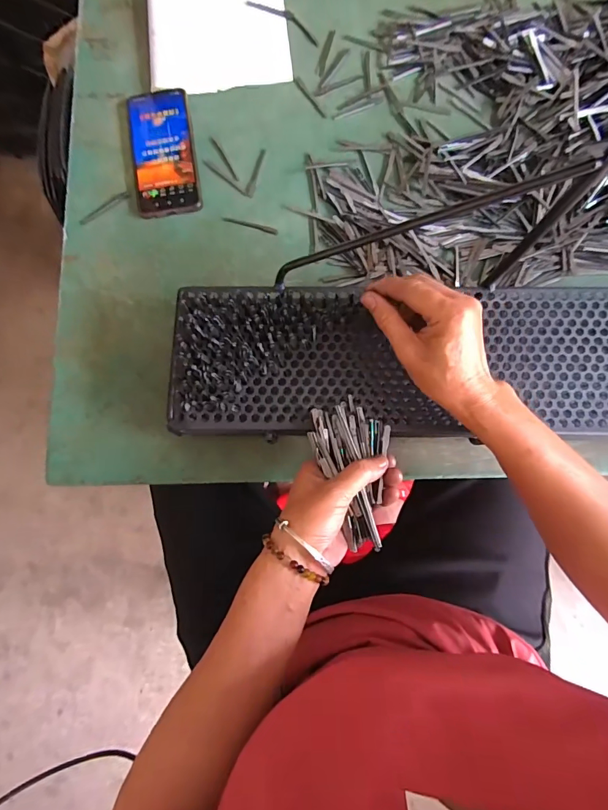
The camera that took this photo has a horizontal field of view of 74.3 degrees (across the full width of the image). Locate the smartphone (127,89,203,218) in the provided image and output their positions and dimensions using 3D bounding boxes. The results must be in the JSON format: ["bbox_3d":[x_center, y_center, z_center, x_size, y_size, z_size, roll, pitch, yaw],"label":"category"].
[{"bbox_3d":[-0.169,-0.304,0.484,0.076,0.015,0.152,-8,82,1],"label":"smartphone"}]

